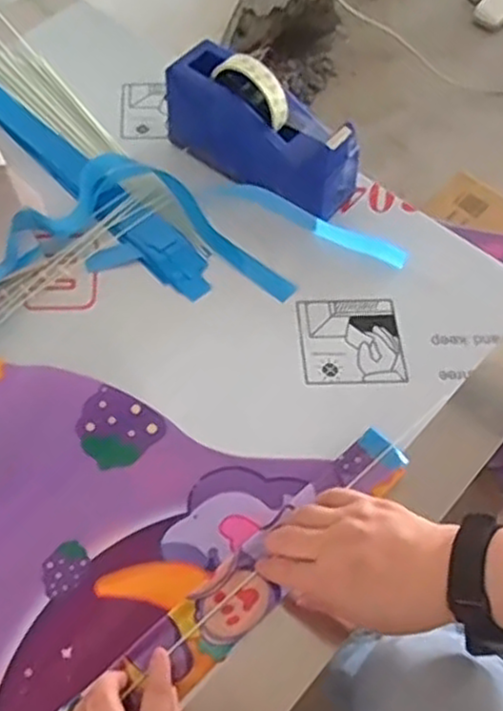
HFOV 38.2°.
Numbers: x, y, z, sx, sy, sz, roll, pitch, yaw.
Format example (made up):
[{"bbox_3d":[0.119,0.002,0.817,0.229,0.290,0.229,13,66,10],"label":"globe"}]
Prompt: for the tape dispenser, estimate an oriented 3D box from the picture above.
[{"bbox_3d":[0.009,-0.224,0.723,0.204,0.116,0.063,34,65,17],"label":"tape dispenser"}]

